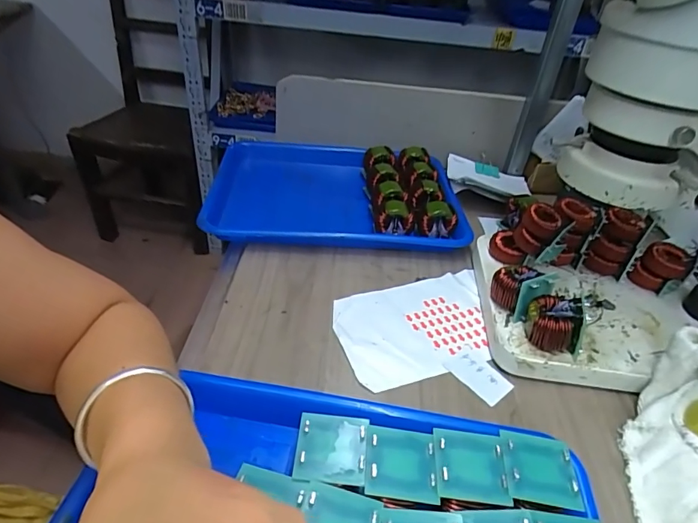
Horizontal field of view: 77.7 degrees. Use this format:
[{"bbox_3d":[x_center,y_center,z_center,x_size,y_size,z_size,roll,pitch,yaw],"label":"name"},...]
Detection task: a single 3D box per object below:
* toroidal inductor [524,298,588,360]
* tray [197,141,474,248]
[{"bbox_3d":[0.186,0.054,0.393,0.042,0.045,0.041,10,38,5],"label":"toroidal inductor"},{"bbox_3d":[-0.016,-0.095,0.601,0.315,0.035,0.237,2,38,-5],"label":"tray"}]

